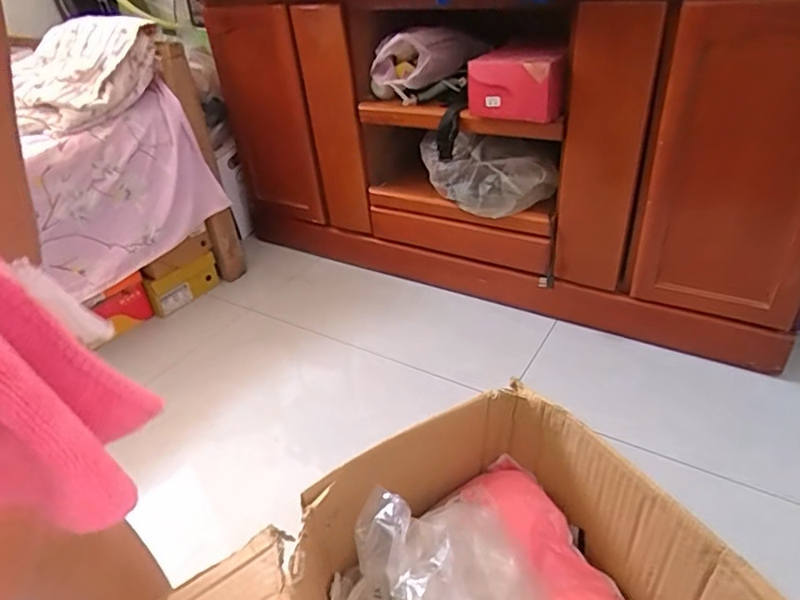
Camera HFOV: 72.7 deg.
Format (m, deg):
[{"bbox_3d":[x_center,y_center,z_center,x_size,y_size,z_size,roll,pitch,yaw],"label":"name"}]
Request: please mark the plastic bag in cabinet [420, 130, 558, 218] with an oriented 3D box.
[{"bbox_3d":[0.208,-0.306,1.333,0.333,0.171,0.123,5,36,16],"label":"plastic bag in cabinet"}]

